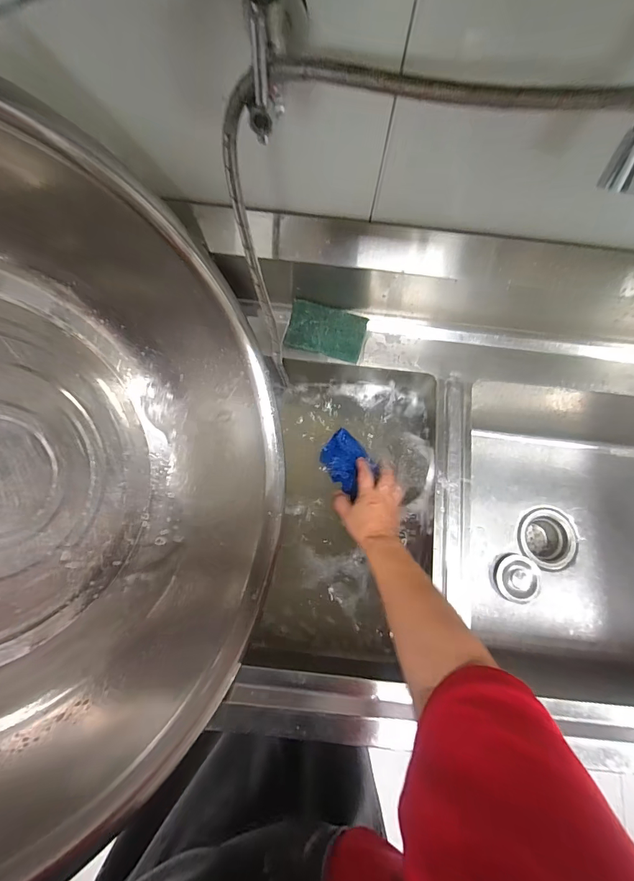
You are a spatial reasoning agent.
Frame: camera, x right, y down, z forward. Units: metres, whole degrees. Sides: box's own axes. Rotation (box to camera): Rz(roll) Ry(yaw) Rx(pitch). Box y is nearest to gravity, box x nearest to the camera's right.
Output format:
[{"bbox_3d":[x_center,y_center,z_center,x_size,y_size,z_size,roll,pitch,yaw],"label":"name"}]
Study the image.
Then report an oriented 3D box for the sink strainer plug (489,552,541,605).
[{"bbox_3d":[0.367,0.253,0.698,0.088,0.023,0.079,22,77,4],"label":"sink strainer plug"}]

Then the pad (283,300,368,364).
[{"bbox_3d":[0.014,-0.163,0.566,0.112,0.013,0.071,14,83,1],"label":"pad"}]

